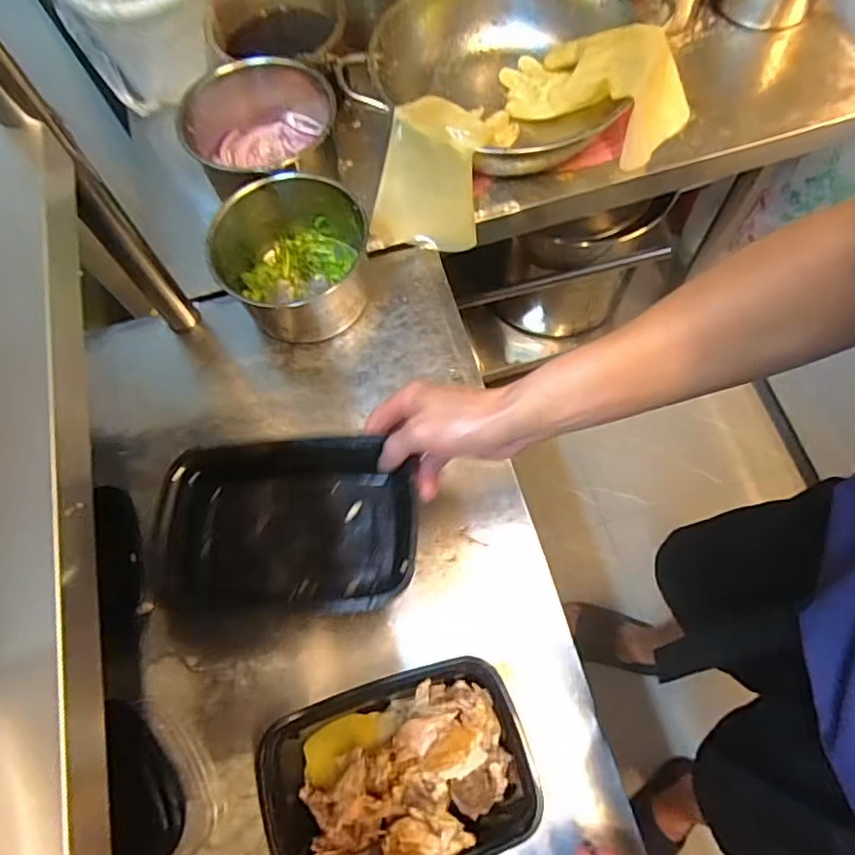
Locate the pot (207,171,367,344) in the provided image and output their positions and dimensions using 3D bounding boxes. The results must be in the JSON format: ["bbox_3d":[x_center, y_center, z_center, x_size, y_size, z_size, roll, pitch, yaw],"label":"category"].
[{"bbox_3d":[-0.153,-0.188,0.685,0.158,0.097,0.168,-1,68,3],"label":"pot"}]

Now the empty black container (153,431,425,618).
[{"bbox_3d":[-0.115,0.079,0.492,0.205,0.046,0.135,0,69,3],"label":"empty black container"}]

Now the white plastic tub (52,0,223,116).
[{"bbox_3d":[-0.337,-0.518,0.743,0.166,0.155,0.162,-1,68,3],"label":"white plastic tub"}]

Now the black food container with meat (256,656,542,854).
[{"bbox_3d":[-0.025,0.286,0.496,0.217,0.070,0.141,-17,69,-4],"label":"black food container with meat"}]

